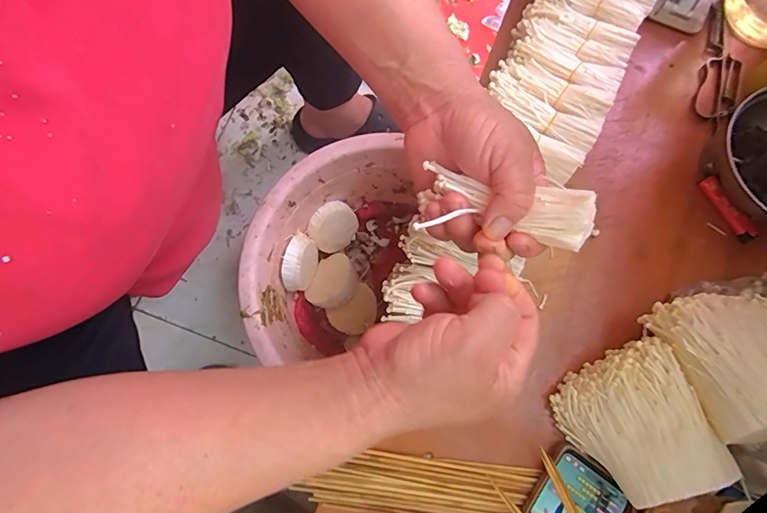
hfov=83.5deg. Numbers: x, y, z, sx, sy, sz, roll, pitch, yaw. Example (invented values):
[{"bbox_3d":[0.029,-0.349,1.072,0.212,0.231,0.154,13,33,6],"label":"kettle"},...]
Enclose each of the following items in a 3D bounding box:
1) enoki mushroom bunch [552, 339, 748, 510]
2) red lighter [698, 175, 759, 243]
[{"bbox_3d":[0.218,0.140,0.372,0.100,0.085,0.110,-28,80,-6],"label":"enoki mushroom bunch"},{"bbox_3d":[0.362,-0.050,0.454,0.014,0.013,0.076,-28,80,-6],"label":"red lighter"}]

